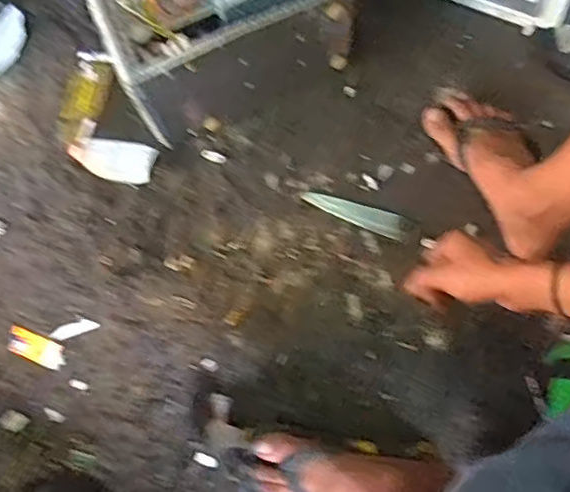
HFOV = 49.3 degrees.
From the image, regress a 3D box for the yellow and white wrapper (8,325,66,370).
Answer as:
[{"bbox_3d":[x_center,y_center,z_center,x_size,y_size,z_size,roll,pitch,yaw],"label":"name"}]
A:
[{"bbox_3d":[-0.332,0.135,0.826,0.081,0.004,0.033,22,78,8],"label":"yellow and white wrapper"}]

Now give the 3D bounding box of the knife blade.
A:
[{"bbox_3d":[0.097,-0.044,0.835,0.147,0.004,0.032,19,77,8],"label":"knife blade"}]

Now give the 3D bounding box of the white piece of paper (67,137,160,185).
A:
[{"bbox_3d":[-0.239,-0.121,0.864,0.117,0.021,0.061,13,77,6],"label":"white piece of paper"}]

